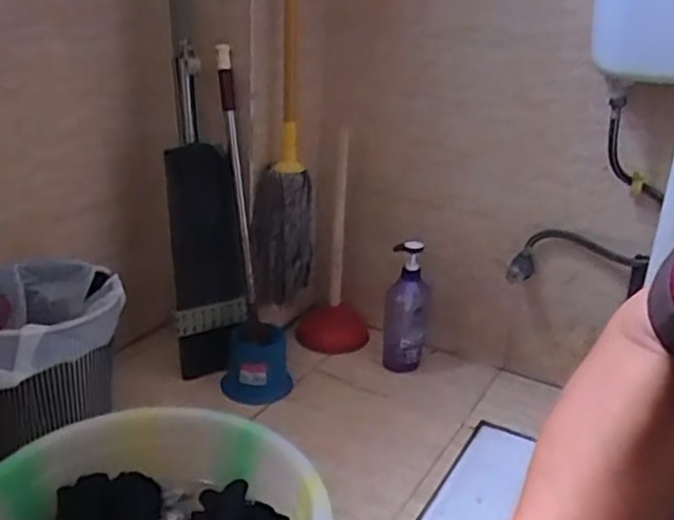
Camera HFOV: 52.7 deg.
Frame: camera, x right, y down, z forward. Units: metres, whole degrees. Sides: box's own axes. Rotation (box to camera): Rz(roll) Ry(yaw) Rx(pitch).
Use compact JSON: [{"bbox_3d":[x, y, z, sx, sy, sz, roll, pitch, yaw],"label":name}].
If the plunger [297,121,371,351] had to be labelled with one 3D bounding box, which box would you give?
[{"bbox_3d":[0.002,-0.030,1.353,0.143,0.397,0.146,5,22,3],"label":"plunger"}]

